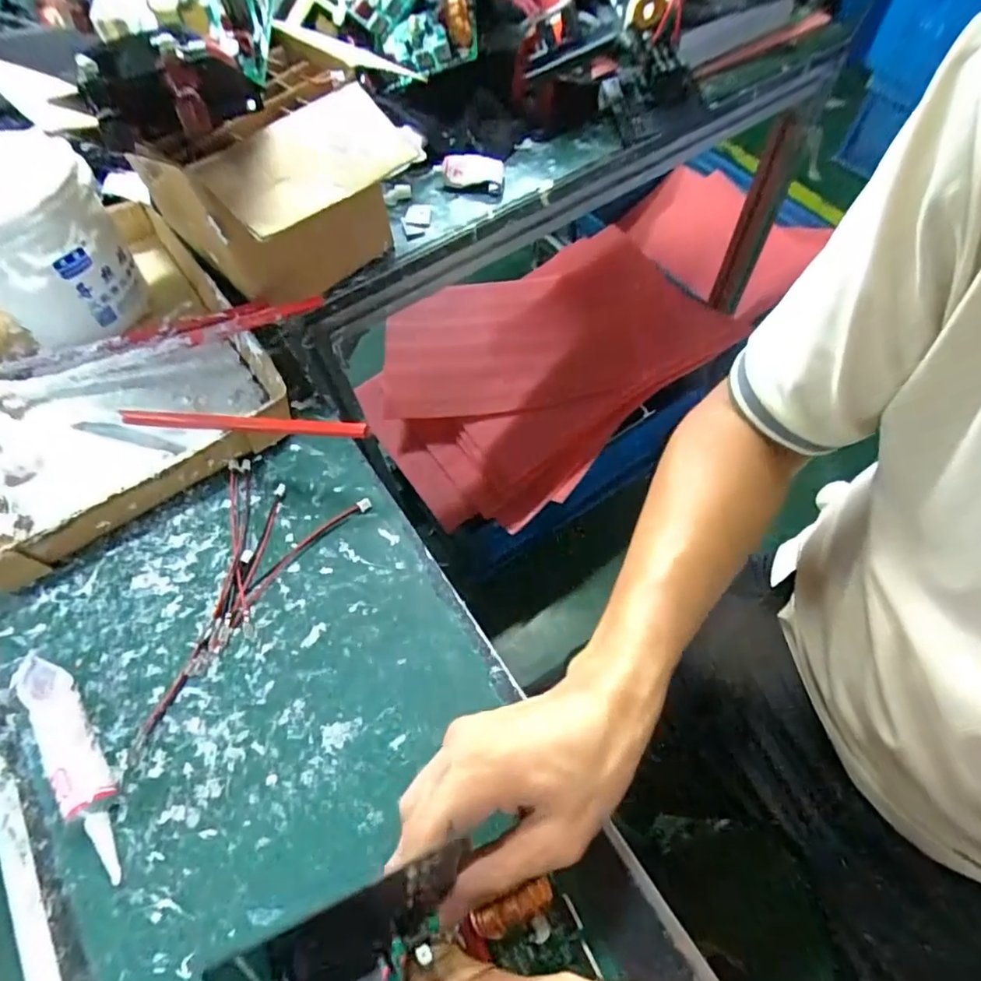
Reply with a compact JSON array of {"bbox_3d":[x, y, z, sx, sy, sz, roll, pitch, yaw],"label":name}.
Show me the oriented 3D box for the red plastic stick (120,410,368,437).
[{"bbox_3d":[-0.177,-0.046,0.394,0.208,0.011,0.010,5,58,20],"label":"red plastic stick"}]

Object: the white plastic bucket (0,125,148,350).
[{"bbox_3d":[-0.365,-0.197,0.454,0.115,0.125,0.106,-1,62,3],"label":"white plastic bucket"}]

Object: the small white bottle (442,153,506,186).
[{"bbox_3d":[-0.016,-0.305,0.544,0.058,0.025,0.021,4,63,5],"label":"small white bottle"}]

